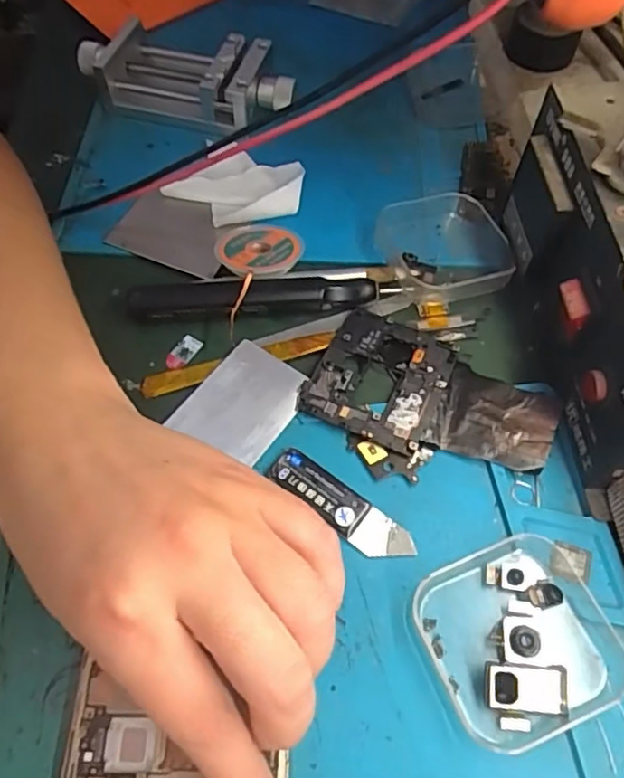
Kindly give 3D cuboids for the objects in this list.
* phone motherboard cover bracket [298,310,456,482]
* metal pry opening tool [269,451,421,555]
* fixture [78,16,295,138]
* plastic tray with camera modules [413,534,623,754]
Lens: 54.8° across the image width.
[{"bbox_3d":[0.032,-0.001,0.281,0.062,0.004,0.075,24,62,13],"label":"phone motherboard cover bracket"},{"bbox_3d":[0.012,0.049,0.253,0.067,0.005,0.018,34,64,18],"label":"metal pry opening tool"},{"bbox_3d":[-0.080,-0.194,0.378,0.136,0.033,0.058,21,61,12],"label":"fixture"},{"bbox_3d":[0.078,0.091,0.224,0.068,0.014,0.064,-18,61,-11],"label":"plastic tray with camera modules"}]

